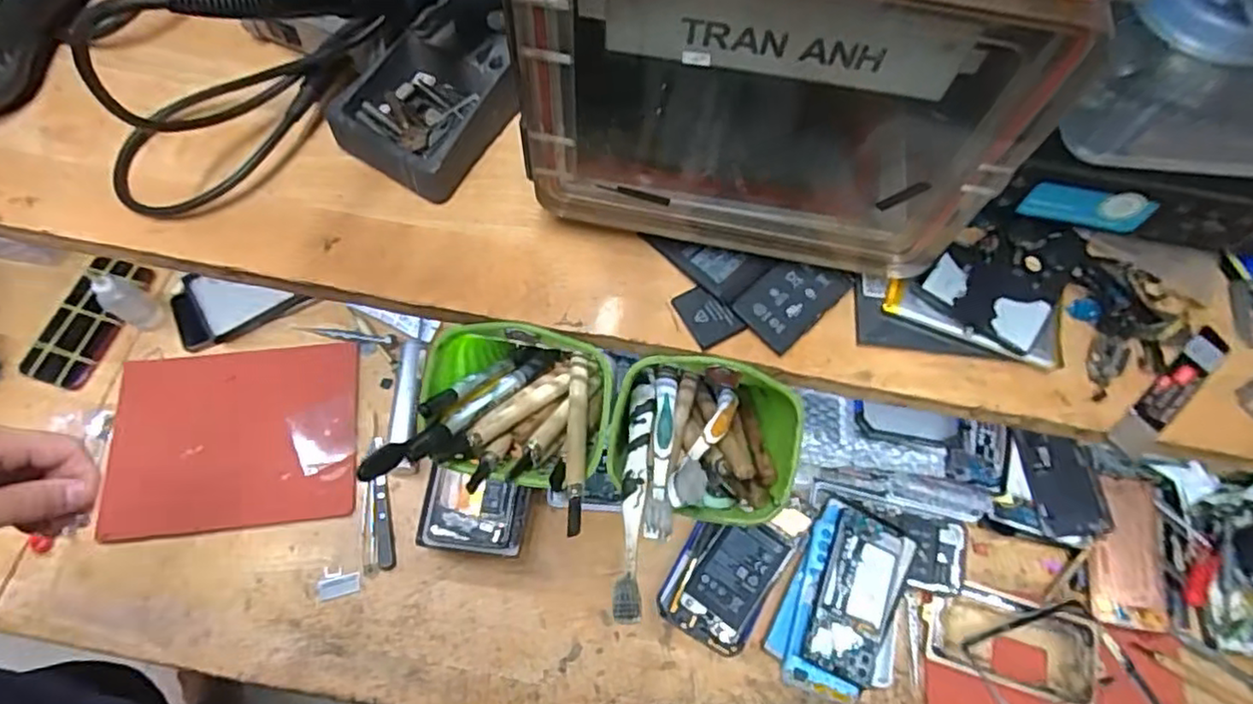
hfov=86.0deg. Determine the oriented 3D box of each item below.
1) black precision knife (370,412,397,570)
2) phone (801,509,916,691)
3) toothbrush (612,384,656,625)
[{"bbox_3d":[-0.261,0.147,0.715,0.018,0.008,0.164,-10,68,-6],"label":"black precision knife"},{"bbox_3d":[0.231,0.239,0.660,0.082,0.015,0.161,24,63,3],"label":"phone"},{"bbox_3d":[0.005,0.075,0.371,0.015,0.010,0.150,6,46,0],"label":"toothbrush"}]

